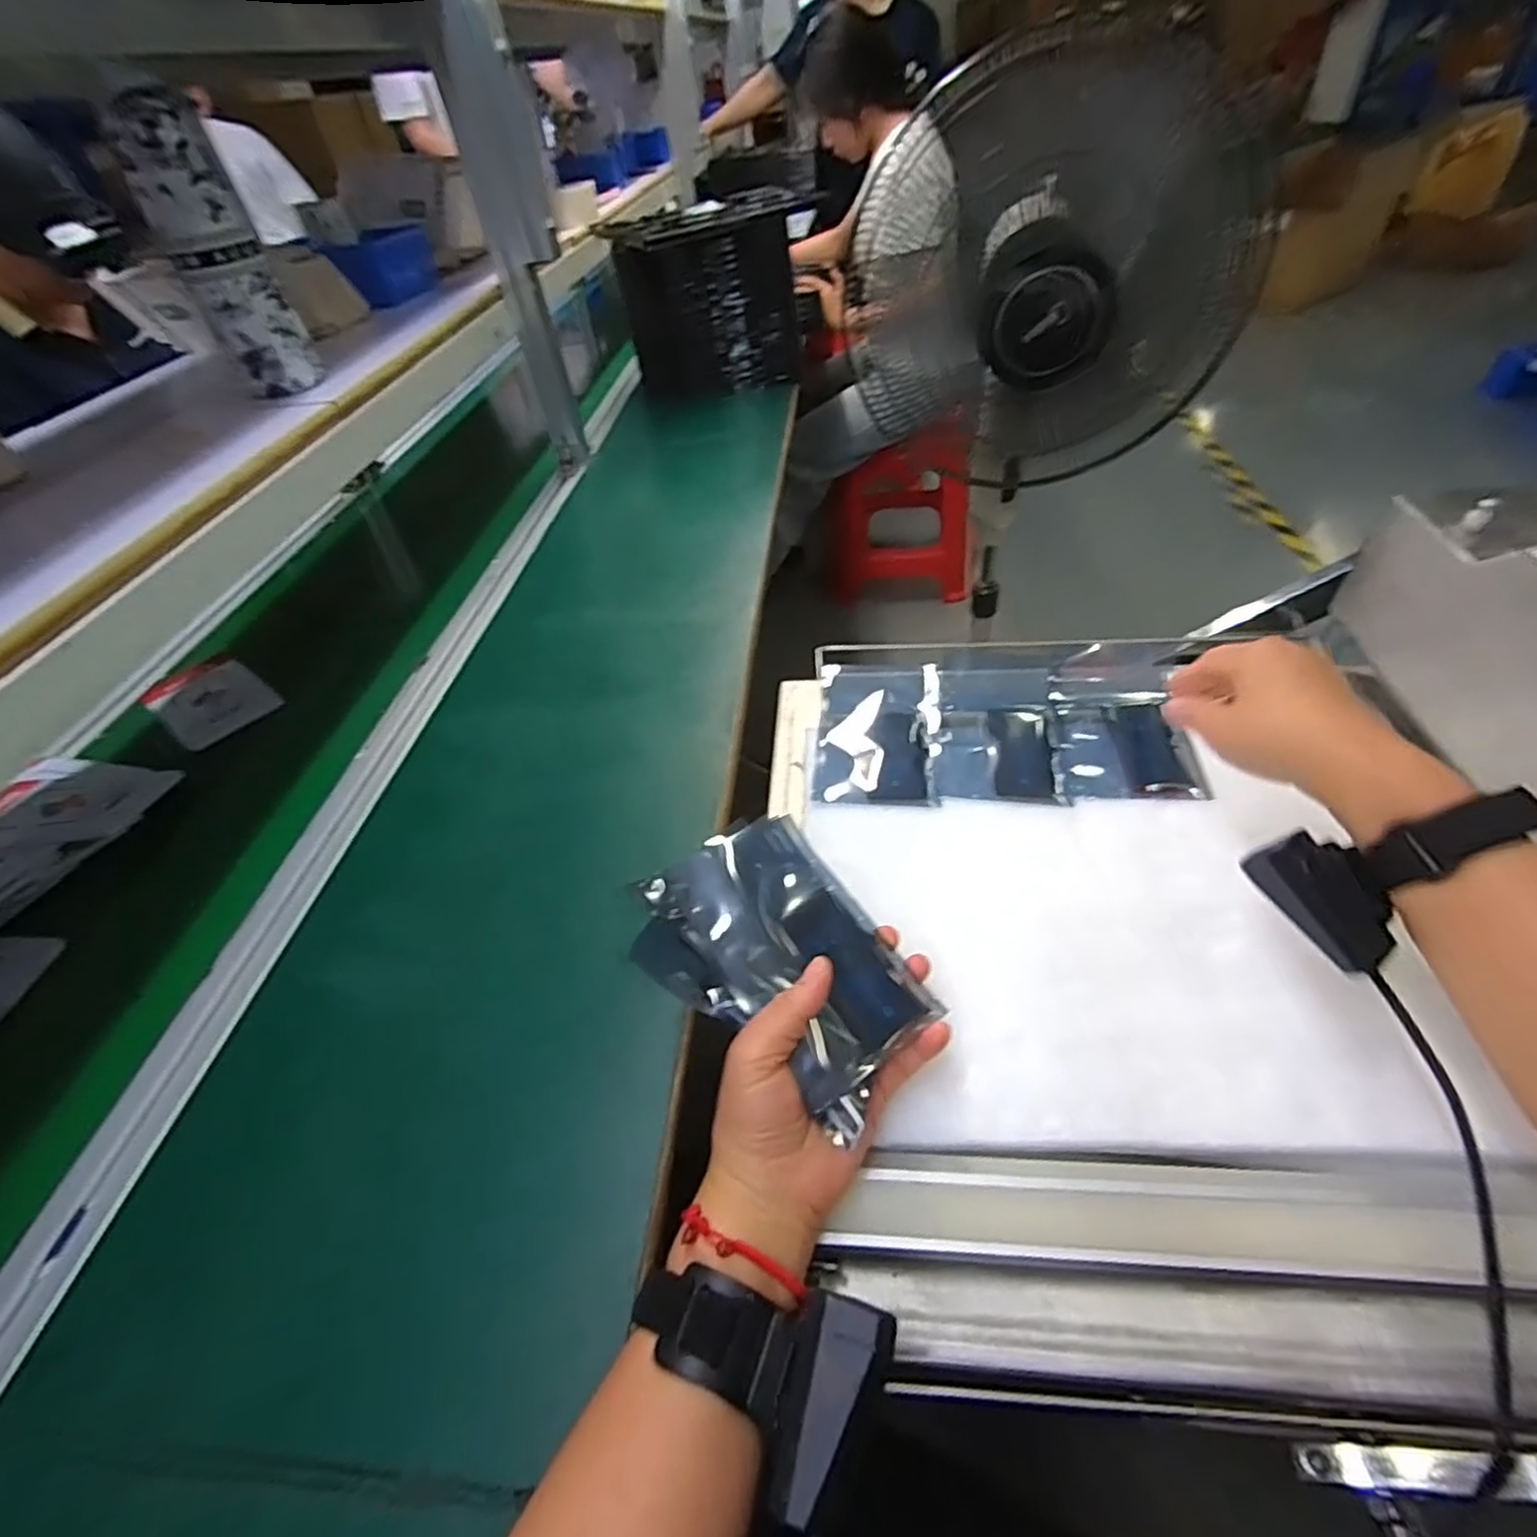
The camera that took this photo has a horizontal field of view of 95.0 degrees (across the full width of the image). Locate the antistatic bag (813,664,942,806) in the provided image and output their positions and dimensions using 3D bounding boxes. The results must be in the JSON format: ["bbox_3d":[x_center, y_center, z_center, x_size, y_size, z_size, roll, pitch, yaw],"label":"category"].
[{"bbox_3d":[0.090,-0.034,0.573,0.097,0.024,0.154,1,46,8],"label":"antistatic bag"}]

